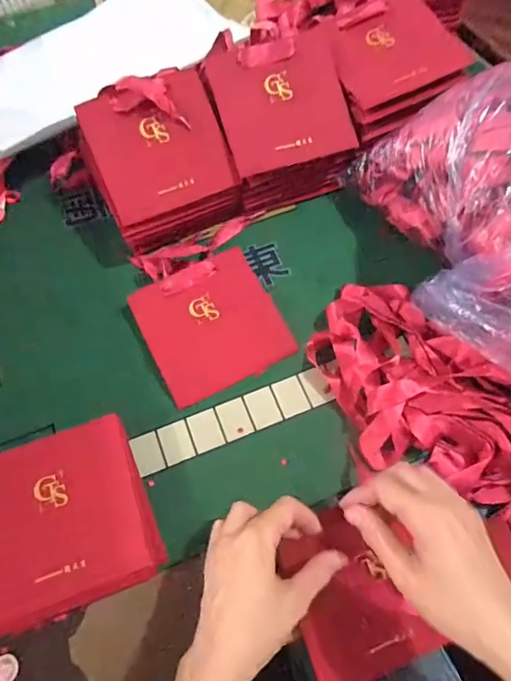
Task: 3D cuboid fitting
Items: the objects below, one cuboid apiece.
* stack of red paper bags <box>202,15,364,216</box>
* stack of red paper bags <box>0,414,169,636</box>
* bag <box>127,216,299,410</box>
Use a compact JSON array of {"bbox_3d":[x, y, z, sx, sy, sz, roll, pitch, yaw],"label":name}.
[{"bbox_3d":[0.027,-0.266,0.546,0.144,0.115,0.170,-16,66,-6],"label":"stack of red paper bags"},{"bbox_3d":[-0.173,0.158,0.410,0.143,0.043,0.151,-21,66,-8],"label":"stack of red paper bags"},{"bbox_3d":[-0.054,-0.038,0.506,0.144,0.030,0.182,-24,67,-9],"label":"bag"}]

